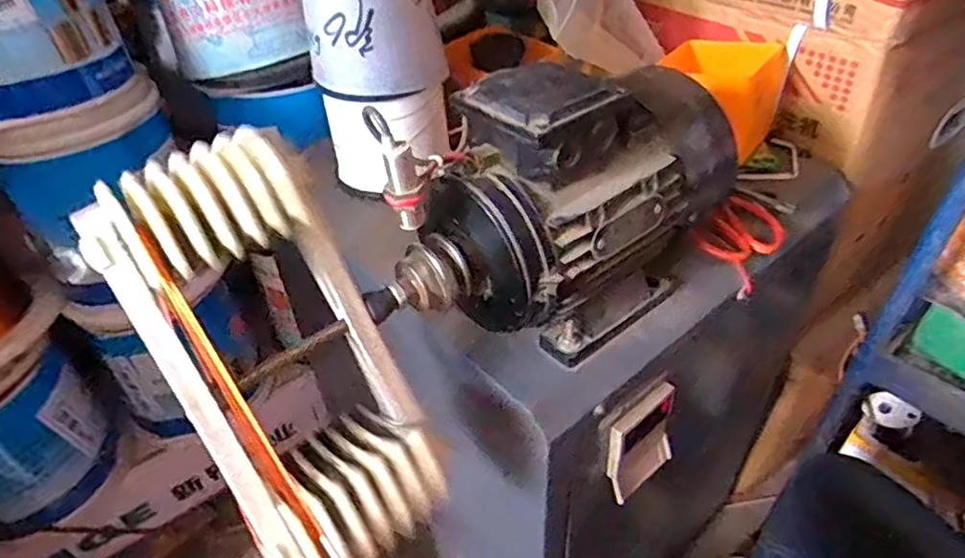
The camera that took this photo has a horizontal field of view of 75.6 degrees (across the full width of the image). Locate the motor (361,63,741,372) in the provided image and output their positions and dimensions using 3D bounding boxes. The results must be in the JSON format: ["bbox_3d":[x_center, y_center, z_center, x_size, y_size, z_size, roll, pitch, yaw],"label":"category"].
[{"bbox_3d":[0.059,-0.051,0.465,0.305,0.175,0.128,-32,49,-28],"label":"motor"}]

